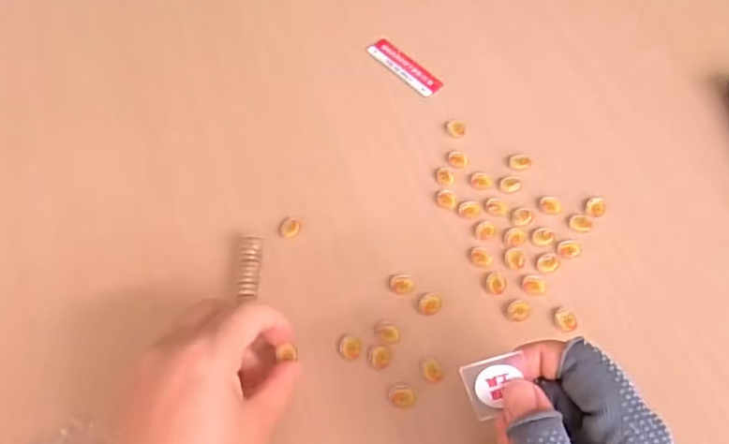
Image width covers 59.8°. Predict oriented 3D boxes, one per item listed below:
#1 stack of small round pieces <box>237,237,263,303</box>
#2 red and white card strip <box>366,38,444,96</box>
[{"bbox_3d":[-0.072,0.030,0.399,0.013,0.010,0.044,-1,58,1],"label":"stack of small round pieces"},{"bbox_3d":[0.031,-0.123,0.496,0.024,0.004,0.072,-37,64,-20],"label":"red and white card strip"}]

